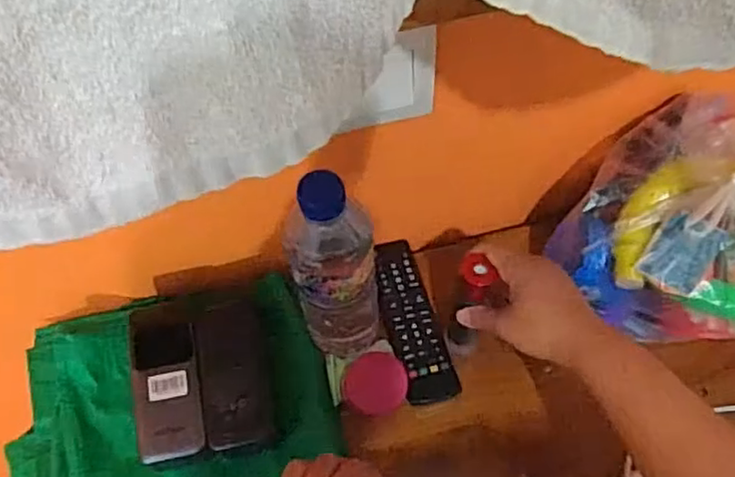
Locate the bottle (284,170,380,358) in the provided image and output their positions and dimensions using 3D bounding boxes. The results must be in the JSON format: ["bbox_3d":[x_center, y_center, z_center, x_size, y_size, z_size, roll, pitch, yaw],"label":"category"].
[{"bbox_3d":[-0.022,0.029,0.511,0.066,0.206,0.053,-14,58,-6],"label":"bottle"}]

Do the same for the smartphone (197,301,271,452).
[{"bbox_3d":[-0.113,0.113,0.549,0.051,0.007,0.116,-6,72,-16],"label":"smartphone"}]

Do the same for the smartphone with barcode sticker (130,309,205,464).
[{"bbox_3d":[-0.167,0.117,0.542,0.053,0.009,0.124,-10,67,-5],"label":"smartphone with barcode sticker"}]

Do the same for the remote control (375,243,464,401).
[{"bbox_3d":[0.037,0.071,0.605,0.048,0.016,0.170,-13,58,-5],"label":"remote control"}]

